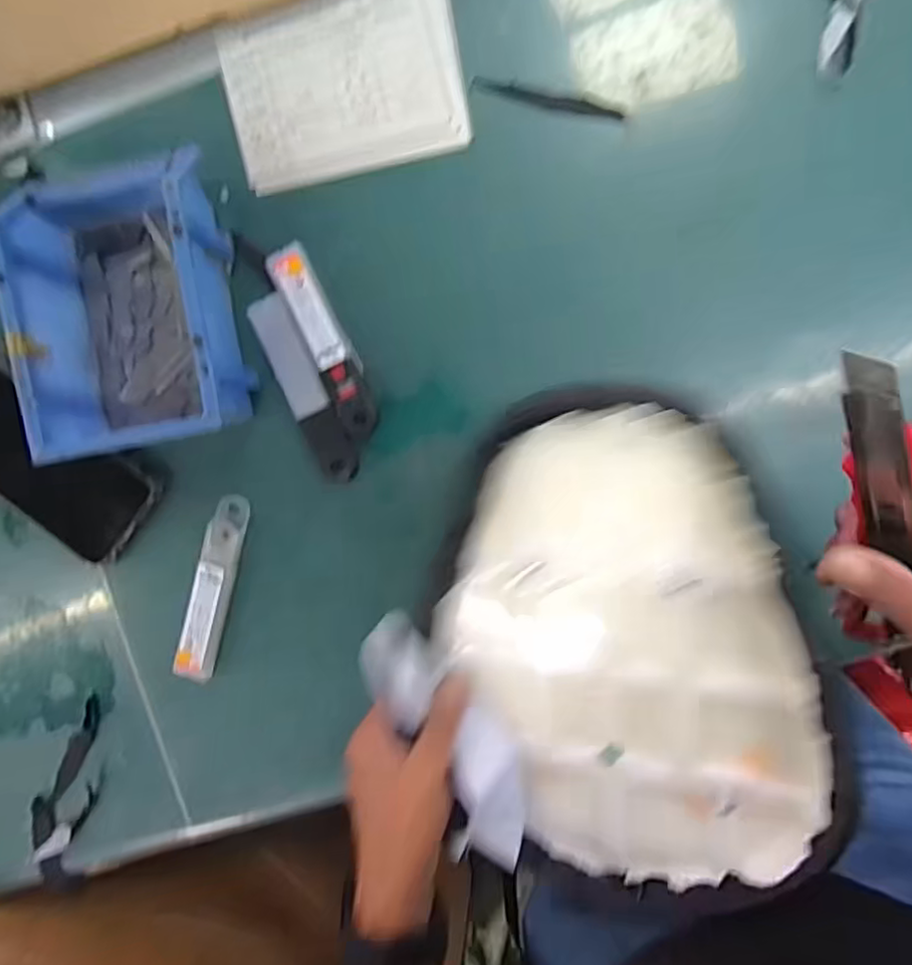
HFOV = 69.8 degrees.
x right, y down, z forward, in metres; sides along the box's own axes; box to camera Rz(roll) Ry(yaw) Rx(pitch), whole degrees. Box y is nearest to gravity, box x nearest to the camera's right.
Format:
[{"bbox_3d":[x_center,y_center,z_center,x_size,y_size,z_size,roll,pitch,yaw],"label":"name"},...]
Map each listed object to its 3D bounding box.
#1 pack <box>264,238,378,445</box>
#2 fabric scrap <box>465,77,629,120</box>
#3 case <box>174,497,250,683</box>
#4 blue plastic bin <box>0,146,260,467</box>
[{"bbox_3d":[-0.084,-0.092,0.427,0.027,0.008,0.130,-25,93,5],"label":"pack"},{"bbox_3d":[0.059,-0.247,0.420,0.099,0.004,0.010,14,95,2],"label":"fabric scrap"},{"bbox_3d":[-0.166,0.072,0.446,0.025,0.011,0.126,14,95,2],"label":"case"},{"bbox_3d":[-0.200,-0.109,0.402,0.115,0.071,0.170,-11,94,4],"label":"blue plastic bin"}]

